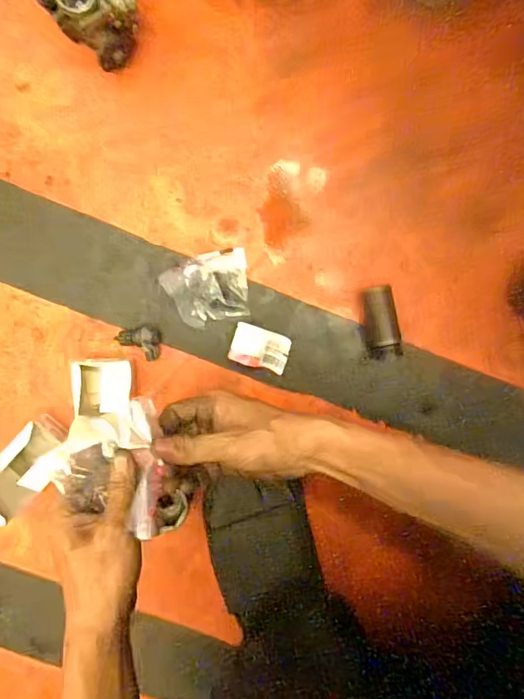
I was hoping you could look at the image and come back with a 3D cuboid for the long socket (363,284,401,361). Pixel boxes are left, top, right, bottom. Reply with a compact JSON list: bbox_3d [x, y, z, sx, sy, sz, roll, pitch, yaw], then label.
[{"bbox_3d":[0.128,-0.029,0.513,0.032,0.029,0.077,-9,97,-1],"label":"long socket"}]

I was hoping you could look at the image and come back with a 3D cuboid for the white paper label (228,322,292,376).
[{"bbox_3d":[0.000,-0.001,0.513,0.064,0.010,0.041,18,93,-16],"label":"white paper label"}]

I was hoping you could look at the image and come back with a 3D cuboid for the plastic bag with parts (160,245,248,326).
[{"bbox_3d":[-0.055,-0.065,0.507,0.087,0.030,0.071,-17,98,0],"label":"plastic bag with parts"}]

